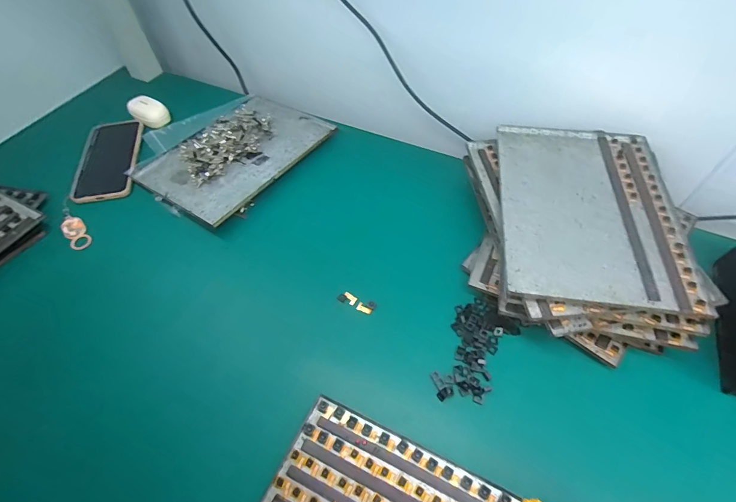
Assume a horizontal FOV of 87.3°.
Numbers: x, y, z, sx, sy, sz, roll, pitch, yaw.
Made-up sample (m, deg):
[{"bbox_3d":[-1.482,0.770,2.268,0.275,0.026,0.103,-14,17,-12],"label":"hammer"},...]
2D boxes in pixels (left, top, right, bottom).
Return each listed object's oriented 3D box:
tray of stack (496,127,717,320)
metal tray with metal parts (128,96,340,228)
[{"bbox_3d":[0.237,-0.053,0.426,0.175,0.006,0.250,8,55,6],"label":"tray of stack"},{"bbox_3d":[-0.189,-0.150,0.574,0.173,0.019,0.252,31,61,21],"label":"metal tray with metal parts"}]

